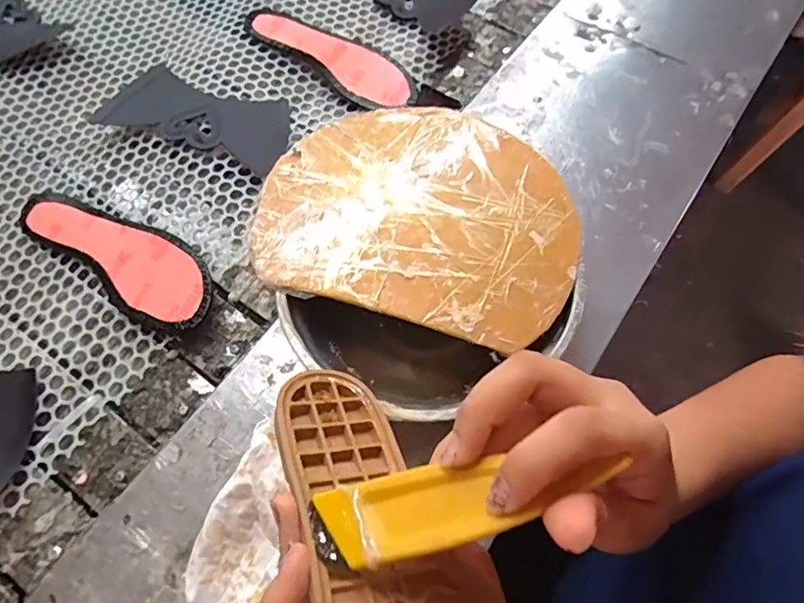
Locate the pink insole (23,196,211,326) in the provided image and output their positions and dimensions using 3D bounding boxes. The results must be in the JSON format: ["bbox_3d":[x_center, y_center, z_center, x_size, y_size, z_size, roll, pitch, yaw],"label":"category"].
[{"bbox_3d":[-0.264,-0.042,0.490,0.222,0.026,0.075,28,68,13],"label":"pink insole"}]

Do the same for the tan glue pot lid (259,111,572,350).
[{"bbox_3d":[0.016,-0.074,0.408,0.234,0.007,0.186,16,65,7],"label":"tan glue pot lid"}]

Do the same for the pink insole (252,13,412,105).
[{"bbox_3d":[-0.082,-0.278,0.601,0.208,0.021,0.061,28,68,13],"label":"pink insole"}]

